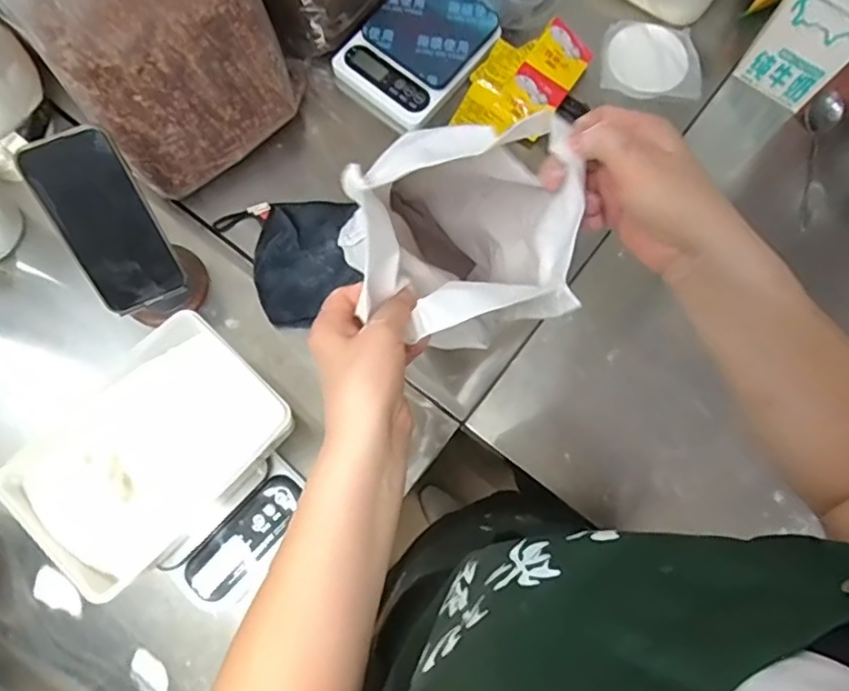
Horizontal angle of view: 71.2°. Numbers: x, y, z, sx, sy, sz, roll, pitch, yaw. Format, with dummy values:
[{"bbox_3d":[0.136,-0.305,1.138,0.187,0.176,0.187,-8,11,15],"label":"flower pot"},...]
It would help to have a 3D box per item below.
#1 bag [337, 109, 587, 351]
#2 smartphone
[{"bbox_3d":[0.018,-0.090,0.492,0.137,0.312,0.120,-10,98,-4],"label":"bag"},{"bbox_3d":[-0.288,-0.111,0.537,0.080,0.006,0.157,-25,120,-10],"label":"smartphone"}]

